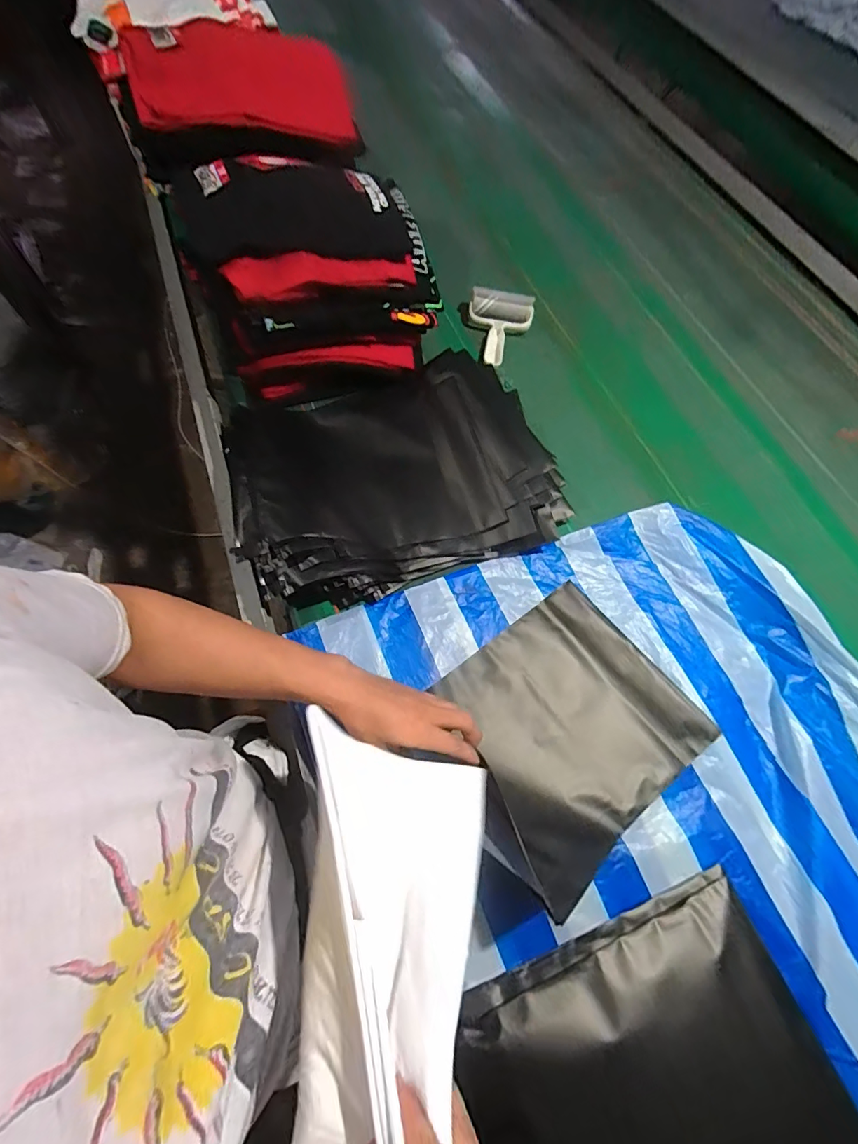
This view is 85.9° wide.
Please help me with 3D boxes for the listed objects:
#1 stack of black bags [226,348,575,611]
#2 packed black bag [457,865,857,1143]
[{"bbox_3d":[-0.054,-0.149,0.680,0.447,0.091,0.347,-18,66,-8],"label":"stack of black bags"},{"bbox_3d":[0.207,0.486,0.414,0.344,0.037,0.268,-19,66,-9],"label":"packed black bag"}]

